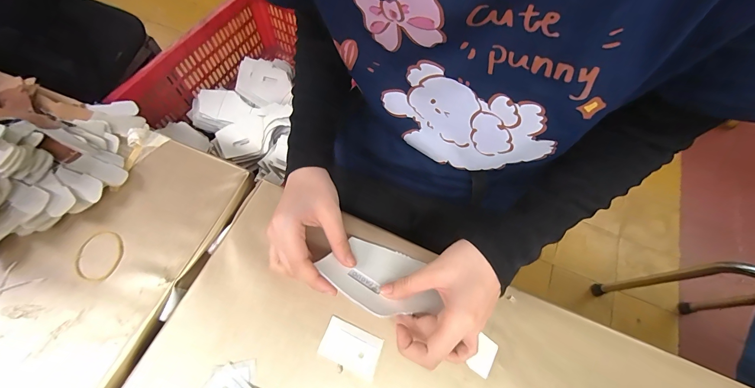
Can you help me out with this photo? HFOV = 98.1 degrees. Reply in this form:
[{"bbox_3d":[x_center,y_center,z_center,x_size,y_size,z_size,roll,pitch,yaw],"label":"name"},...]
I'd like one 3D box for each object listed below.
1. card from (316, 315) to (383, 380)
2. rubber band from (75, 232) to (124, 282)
[{"bbox_3d":[-0.025,0.144,0.311,0.055,0.004,0.036,21,64,11],"label":"card"},{"bbox_3d":[-0.287,0.064,0.339,0.049,0.005,0.050,1,62,-2],"label":"rubber band"}]

